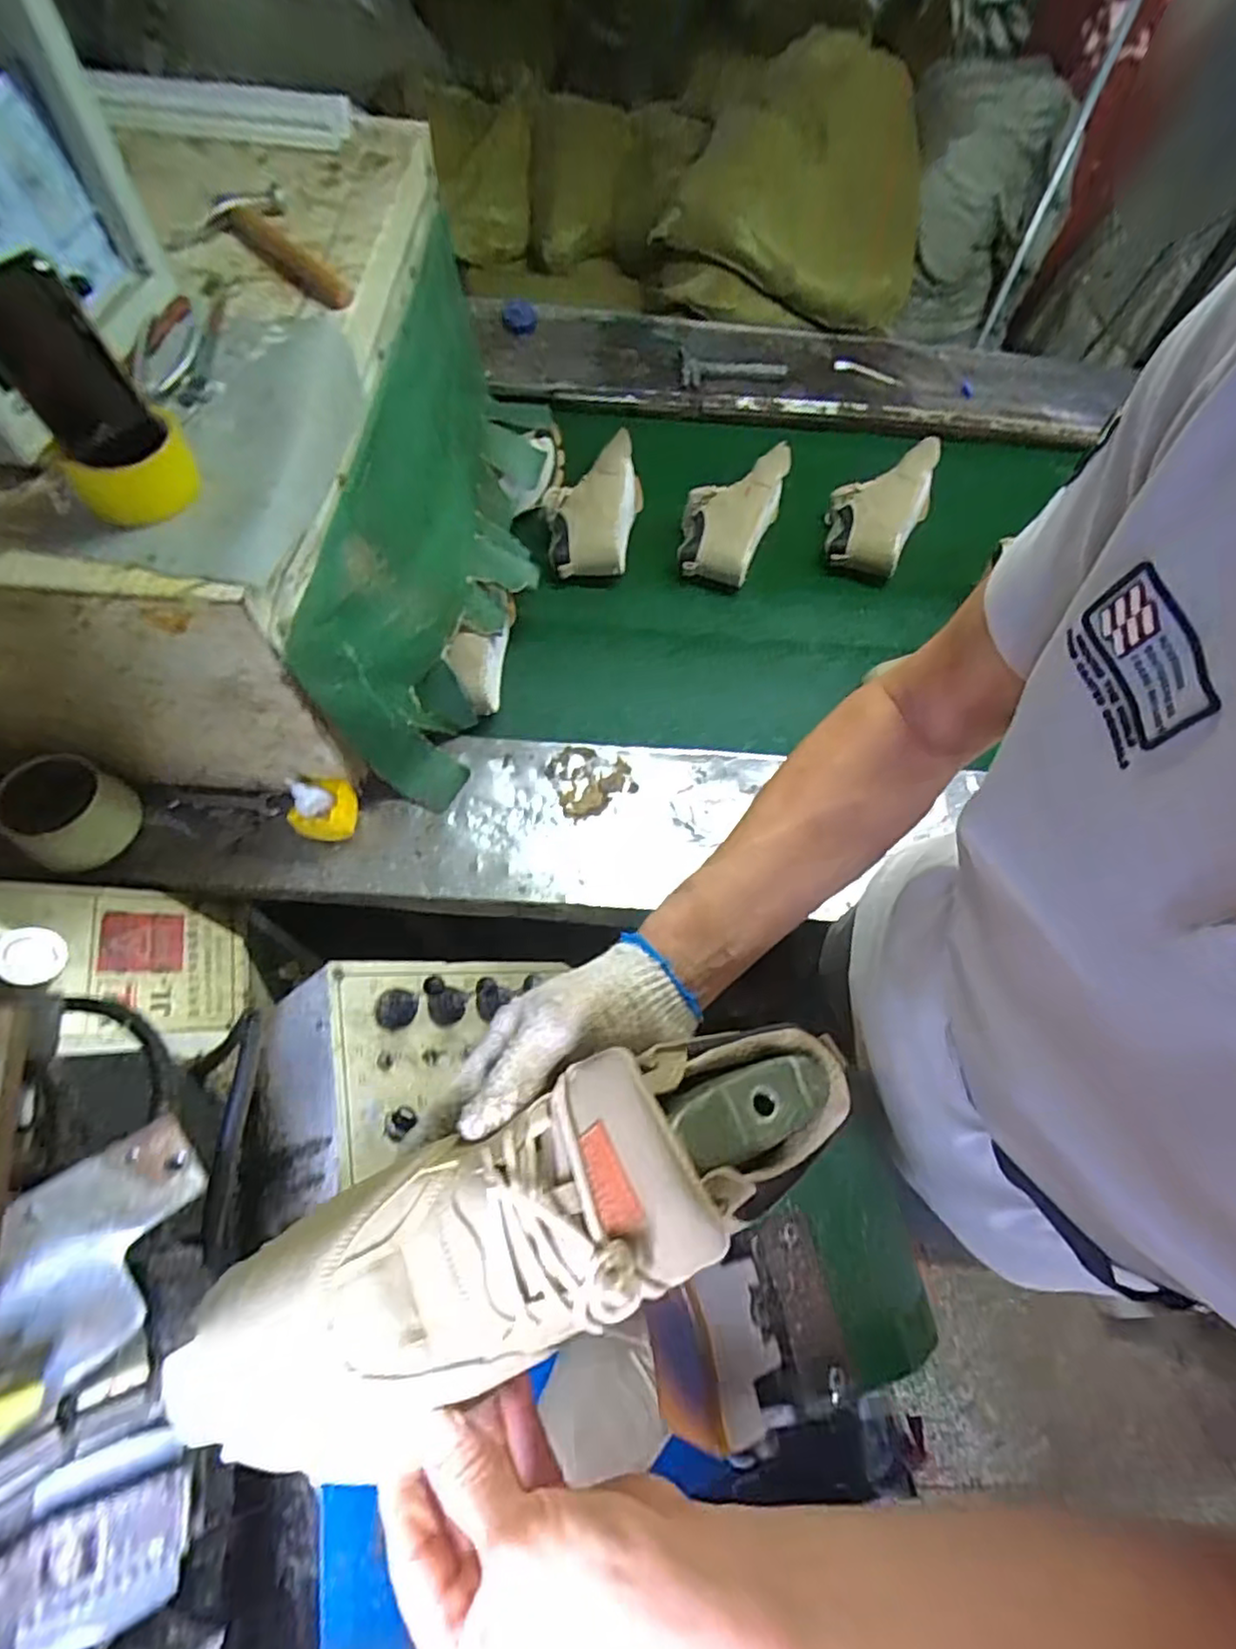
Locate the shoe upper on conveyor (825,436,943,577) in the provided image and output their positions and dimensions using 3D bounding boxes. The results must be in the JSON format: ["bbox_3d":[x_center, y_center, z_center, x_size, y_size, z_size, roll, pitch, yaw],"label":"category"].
[{"bbox_3d":[0.436,-0.533,1.140,0.148,0.098,0.243,24,65,8],"label":"shoe upper on conveyor"}]

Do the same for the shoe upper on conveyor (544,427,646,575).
[{"bbox_3d":[-0.038,-0.526,1.112,0.160,0.073,0.254,1,64,-3],"label":"shoe upper on conveyor"}]

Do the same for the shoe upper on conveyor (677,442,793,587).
[{"bbox_3d":[0.199,-0.520,1.112,0.159,0.059,0.268,20,87,-6],"label":"shoe upper on conveyor"}]

